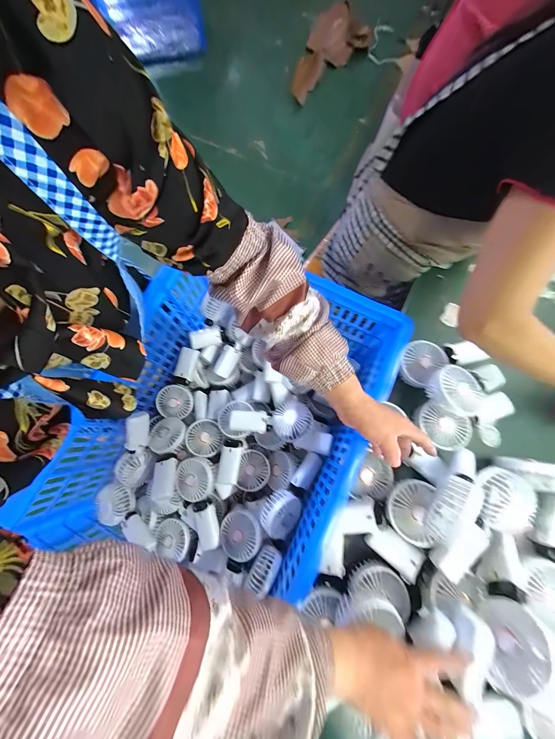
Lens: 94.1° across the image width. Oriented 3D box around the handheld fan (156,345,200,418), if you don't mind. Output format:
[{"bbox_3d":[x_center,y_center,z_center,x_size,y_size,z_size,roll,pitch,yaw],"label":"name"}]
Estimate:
[{"bbox_3d":[-0.240,0.038,0.653,0.084,0.040,0.175,24,78,7],"label":"handheld fan"}]

